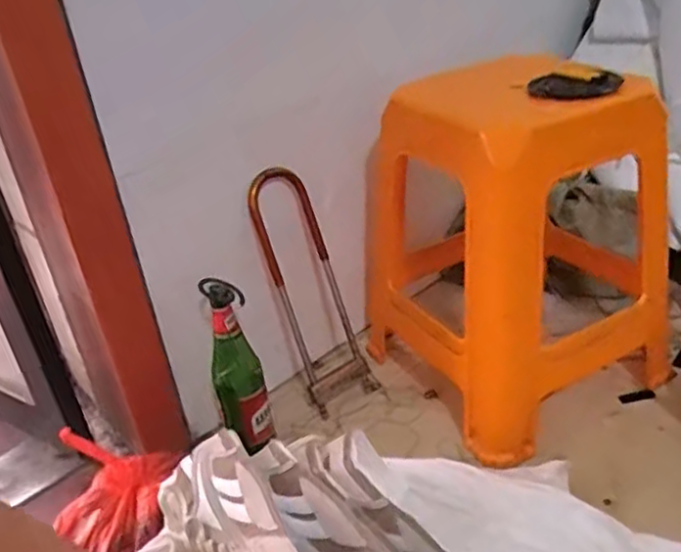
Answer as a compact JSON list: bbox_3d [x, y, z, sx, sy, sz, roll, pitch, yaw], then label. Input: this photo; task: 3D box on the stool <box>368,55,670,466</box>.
[{"bbox_3d":[0.255,-0.067,1.066,0.356,0.453,0.411,-19,32,-20],"label":"stool"}]

